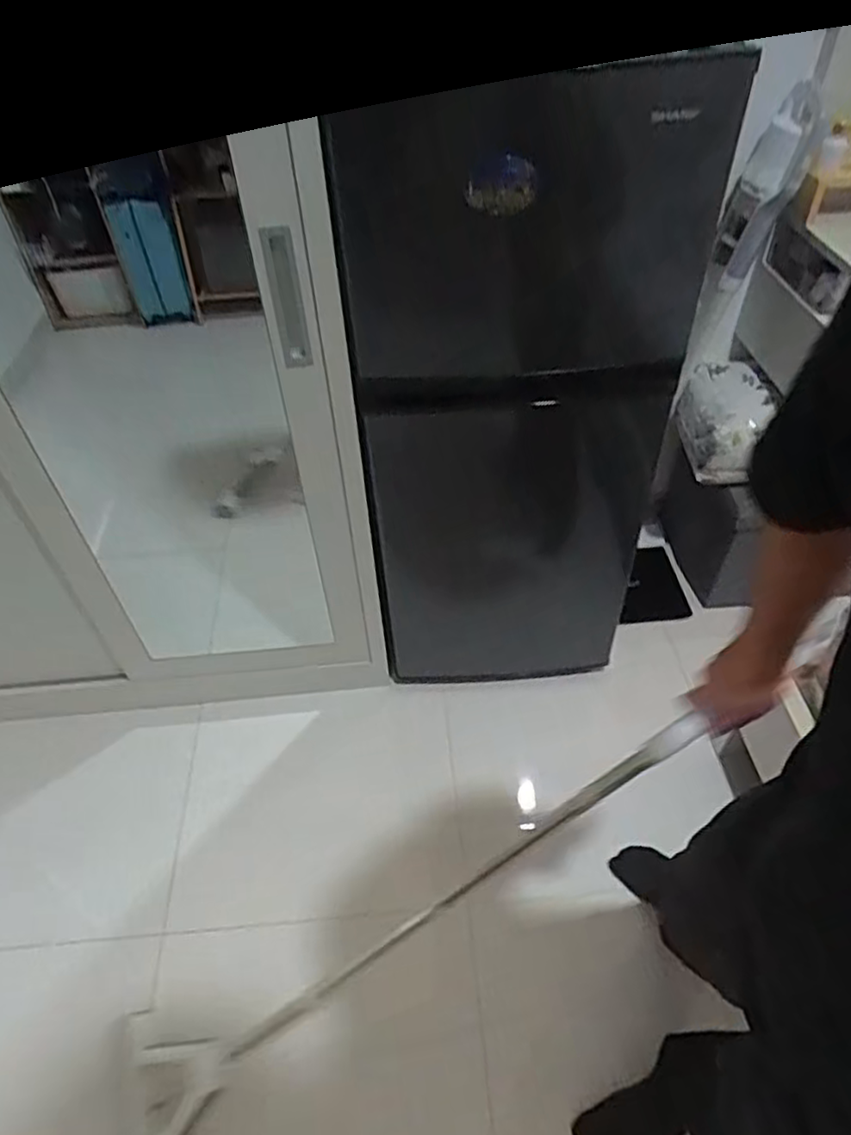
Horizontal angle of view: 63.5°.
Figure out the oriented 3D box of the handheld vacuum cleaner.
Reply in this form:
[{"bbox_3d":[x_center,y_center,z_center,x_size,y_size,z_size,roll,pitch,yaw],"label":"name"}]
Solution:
[{"bbox_3d":[0.630,-0.688,1.259,0.110,0.333,0.085,-17,43,-44],"label":"handheld vacuum cleaner"}]

